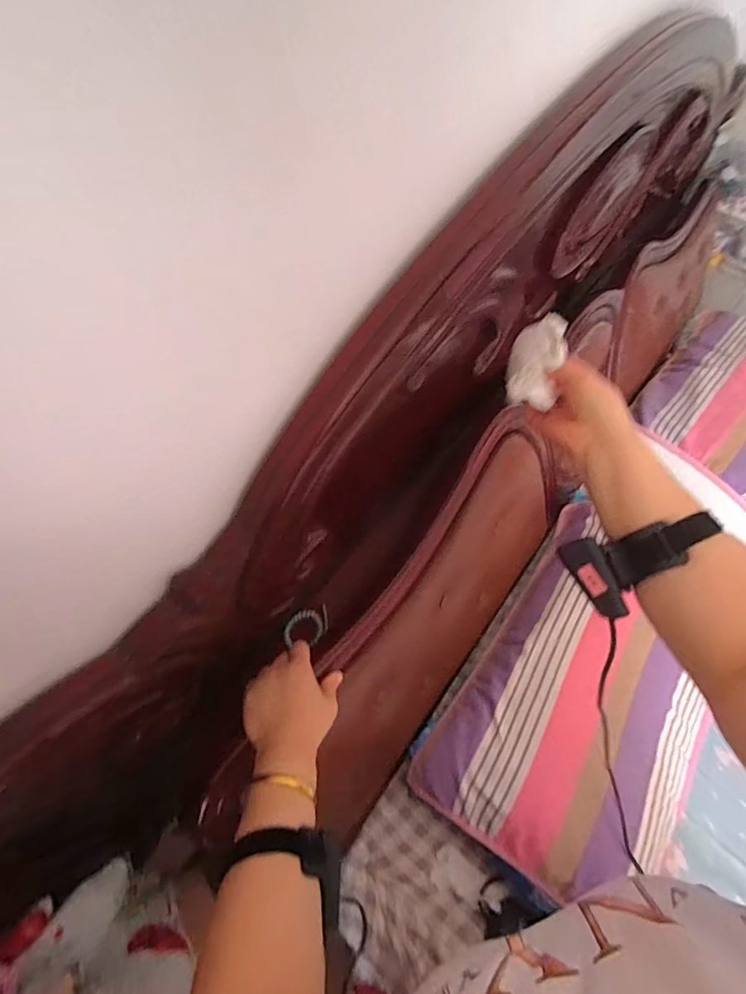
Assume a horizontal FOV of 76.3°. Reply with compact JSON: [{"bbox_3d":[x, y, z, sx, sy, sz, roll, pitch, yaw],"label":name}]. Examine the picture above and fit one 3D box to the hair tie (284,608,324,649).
[{"bbox_3d":[-0.093,0.175,0.637,0.053,0.014,0.047,2,83,-25],"label":"hair tie"}]

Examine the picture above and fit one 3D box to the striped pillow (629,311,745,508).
[{"bbox_3d":[0.898,-0.229,1.144,0.405,0.137,0.594,37,63,18],"label":"striped pillow"}]

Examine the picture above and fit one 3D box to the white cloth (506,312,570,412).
[{"bbox_3d":[0.163,-0.135,0.470,0.050,0.047,0.087,20,59,9],"label":"white cloth"}]

